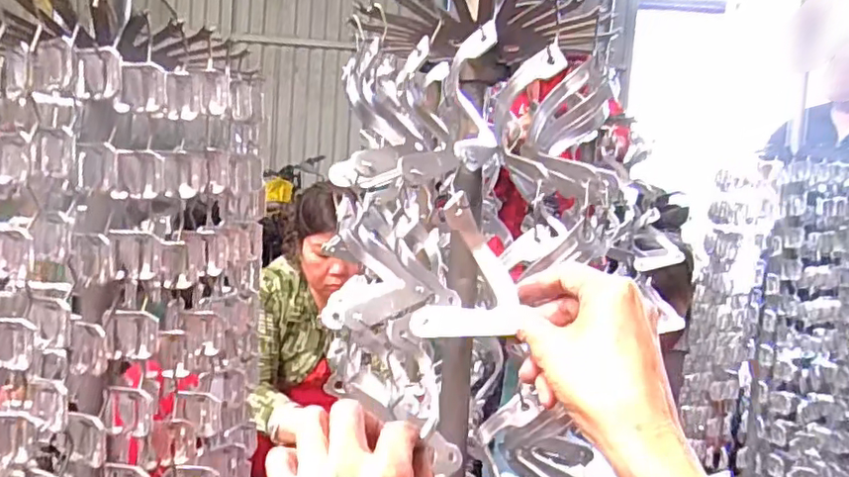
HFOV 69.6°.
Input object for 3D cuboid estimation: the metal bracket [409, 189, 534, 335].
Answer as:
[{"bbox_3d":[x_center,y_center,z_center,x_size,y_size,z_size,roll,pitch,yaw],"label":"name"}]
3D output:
[{"bbox_3d":[0.029,0.019,0.397,0.066,0.088,0.023,5,4,15],"label":"metal bracket"}]

